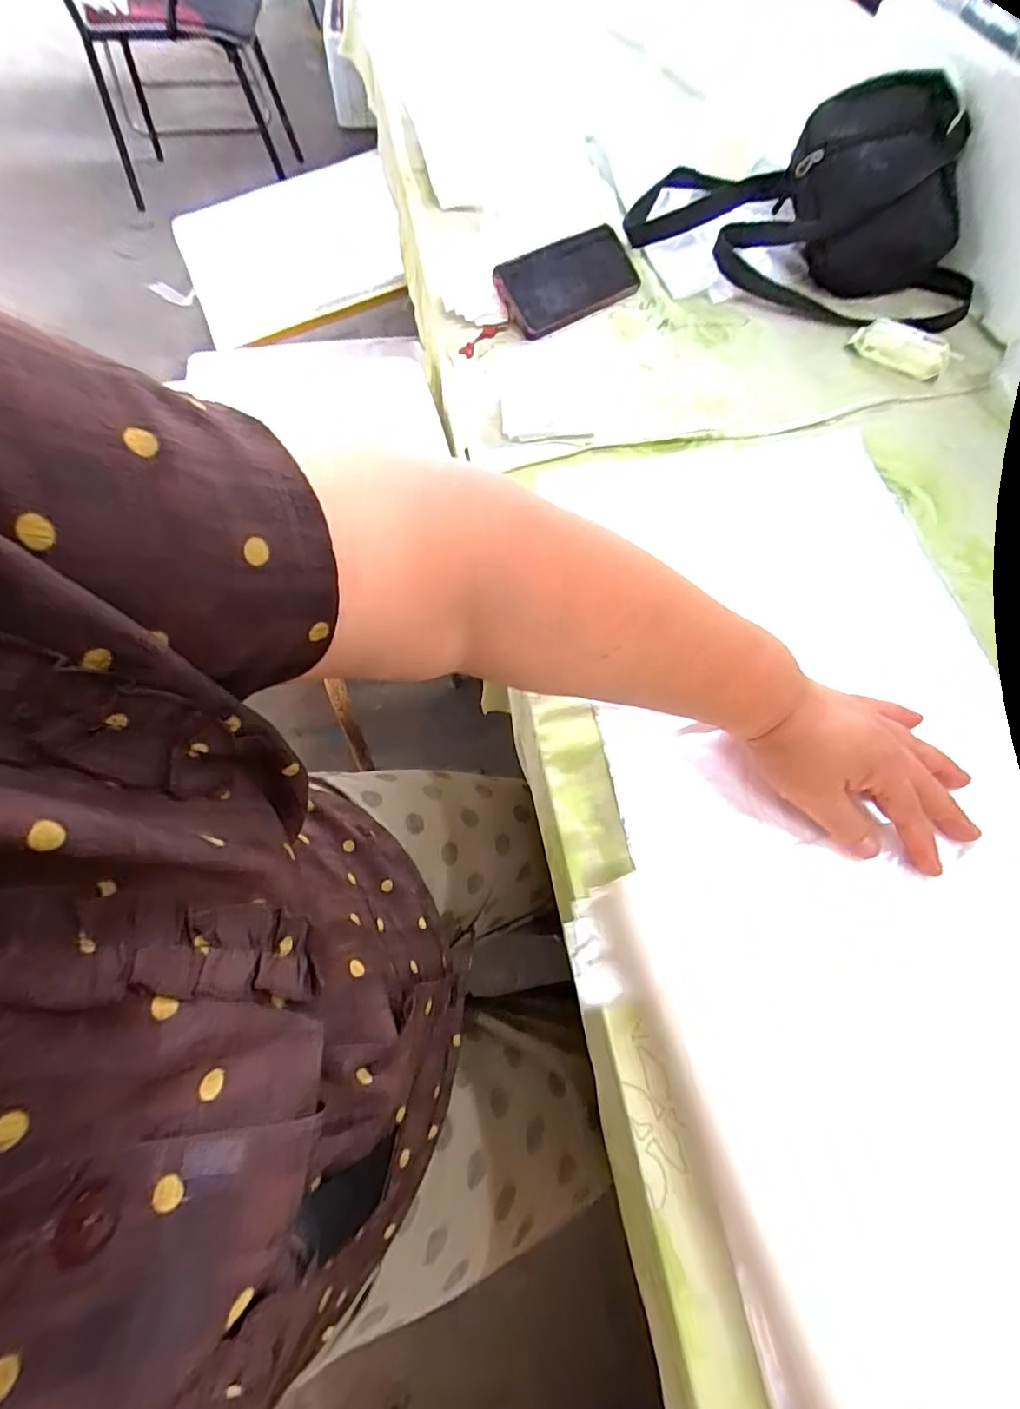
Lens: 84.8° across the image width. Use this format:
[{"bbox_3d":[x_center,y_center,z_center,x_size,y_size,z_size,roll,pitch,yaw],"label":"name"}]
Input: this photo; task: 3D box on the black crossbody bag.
[{"bbox_3d":[0.327,-0.539,0.590,0.379,0.142,0.182,26,66,10],"label":"black crossbody bag"}]

